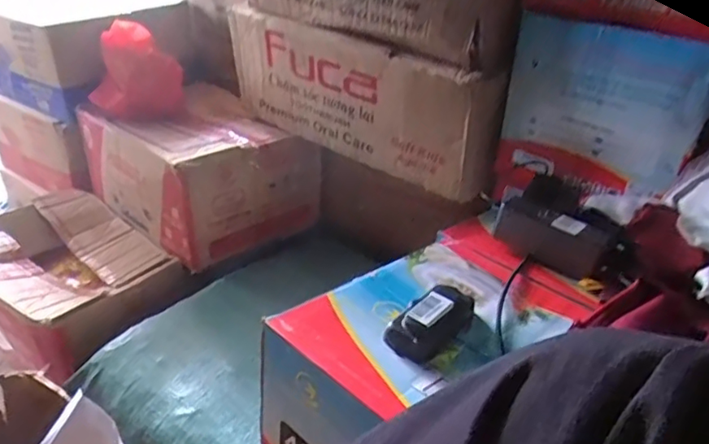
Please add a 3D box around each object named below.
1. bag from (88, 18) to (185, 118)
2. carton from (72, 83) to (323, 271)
[{"bbox_3d":[-0.494,-0.336,1.316,0.200,0.175,0.161,-7,31,-18],"label":"bag"},{"bbox_3d":[-0.364,-0.136,1.349,0.331,0.204,0.486,-23,38,-37],"label":"carton"}]

